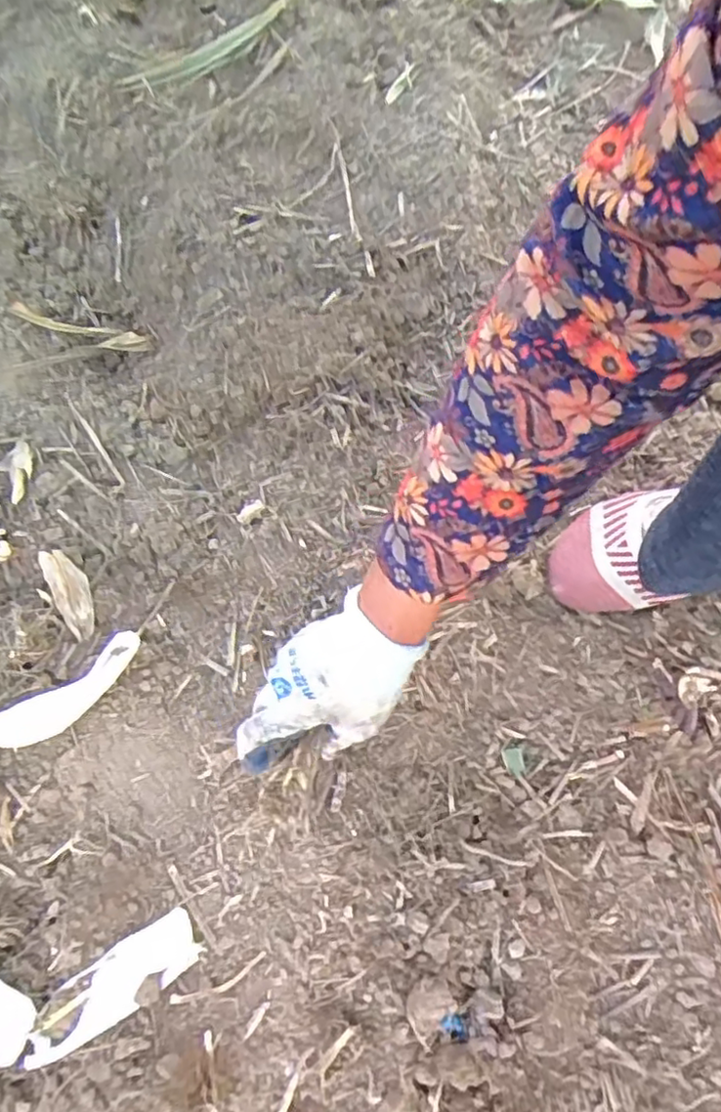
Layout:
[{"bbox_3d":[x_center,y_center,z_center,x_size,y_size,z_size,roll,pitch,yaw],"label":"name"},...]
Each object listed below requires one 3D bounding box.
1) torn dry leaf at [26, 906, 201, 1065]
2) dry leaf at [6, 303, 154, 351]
[{"bbox_3d":[-0.163,0.282,0.424,0.121,0.017,0.039,-31,67,-12],"label":"torn dry leaf"},{"bbox_3d":[-0.298,-0.246,0.687,0.156,0.015,0.030,16,67,10],"label":"dry leaf"}]

